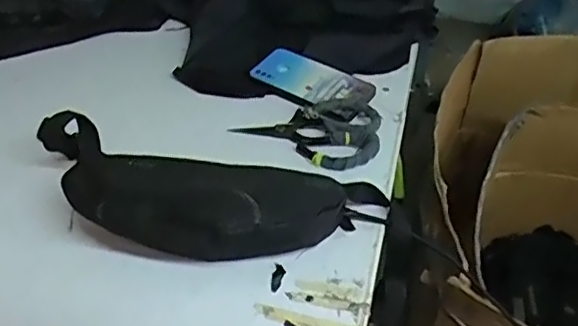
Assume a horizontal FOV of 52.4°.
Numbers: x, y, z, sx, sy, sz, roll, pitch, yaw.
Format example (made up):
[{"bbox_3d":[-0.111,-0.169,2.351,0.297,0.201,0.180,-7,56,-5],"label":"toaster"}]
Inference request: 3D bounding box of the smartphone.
[{"bbox_3d":[0.031,-0.116,0.783,0.172,0.012,0.078,24,51,24],"label":"smartphone"}]

